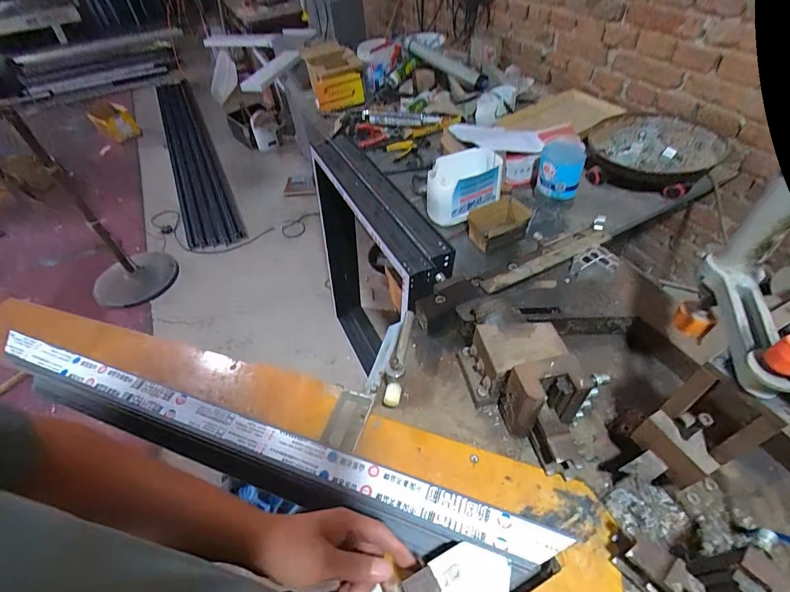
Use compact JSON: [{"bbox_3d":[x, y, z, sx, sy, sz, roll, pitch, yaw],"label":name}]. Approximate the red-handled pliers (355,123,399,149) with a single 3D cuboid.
[{"bbox_3d":[-0.069,-0.632,1.493,0.158,0.043,0.153,-11,49,-4],"label":"red-handled pliers"}]

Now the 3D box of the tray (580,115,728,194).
[{"bbox_3d":[0.731,-0.425,1.097,0.328,0.078,0.314,-3,49,3],"label":"tray"}]

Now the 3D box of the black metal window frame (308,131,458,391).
[{"bbox_3d":[-0.107,-0.030,1.432,0.144,0.967,0.718,-19,58,-19],"label":"black metal window frame"}]

